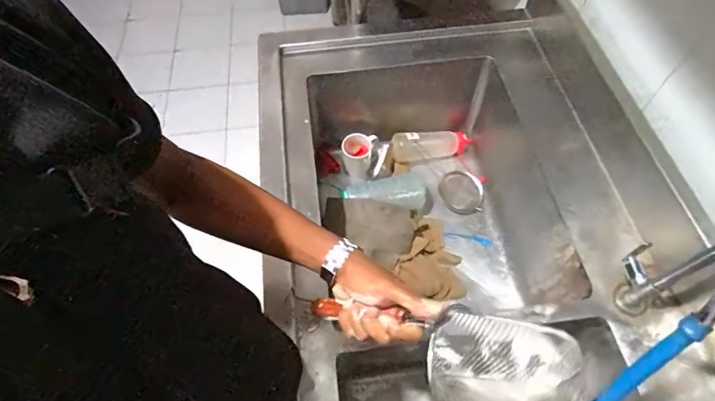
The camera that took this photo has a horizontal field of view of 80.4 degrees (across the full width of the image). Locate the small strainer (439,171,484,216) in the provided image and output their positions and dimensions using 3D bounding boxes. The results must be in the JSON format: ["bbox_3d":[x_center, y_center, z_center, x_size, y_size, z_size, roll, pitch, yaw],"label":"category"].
[{"bbox_3d":[0.272,-0.024,1.105,0.112,0.034,0.114,7,59,5],"label":"small strainer"}]

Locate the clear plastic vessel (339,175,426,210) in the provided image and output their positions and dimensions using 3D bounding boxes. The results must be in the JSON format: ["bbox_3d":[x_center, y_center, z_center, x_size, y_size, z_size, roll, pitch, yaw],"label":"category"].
[{"bbox_3d":[0.067,-0.010,1.046,0.199,0.066,0.077,-5,59,-2],"label":"clear plastic vessel"}]

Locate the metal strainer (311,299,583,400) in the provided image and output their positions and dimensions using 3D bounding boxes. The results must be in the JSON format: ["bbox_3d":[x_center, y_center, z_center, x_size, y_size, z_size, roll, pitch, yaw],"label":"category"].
[{"bbox_3d":[0.082,0.171,0.467,0.277,0.100,0.116,7,59,37],"label":"metal strainer"}]

